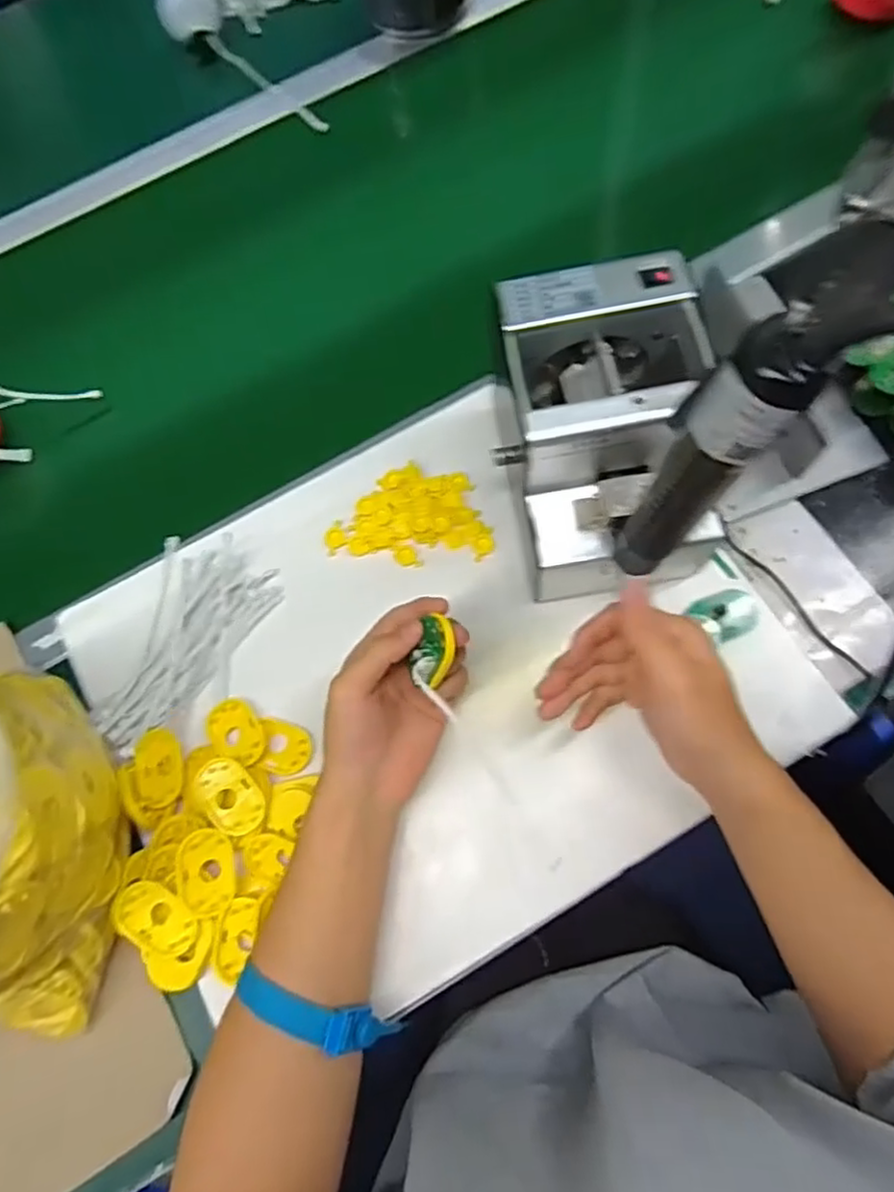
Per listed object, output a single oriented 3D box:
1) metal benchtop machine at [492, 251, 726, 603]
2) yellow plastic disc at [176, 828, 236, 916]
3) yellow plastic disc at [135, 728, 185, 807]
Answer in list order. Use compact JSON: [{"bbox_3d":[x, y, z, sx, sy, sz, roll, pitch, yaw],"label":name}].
[{"bbox_3d":[0.106,-0.112,0.469,0.121,0.147,0.160,-8,61,-1],"label":"metal benchtop machine"},{"bbox_3d":[-0.160,0.184,0.456,0.036,0.006,0.052,-2,73,-31],"label":"yellow plastic disc"},{"bbox_3d":[-0.206,0.121,0.490,0.033,0.007,0.057,-24,62,-10],"label":"yellow plastic disc"}]

